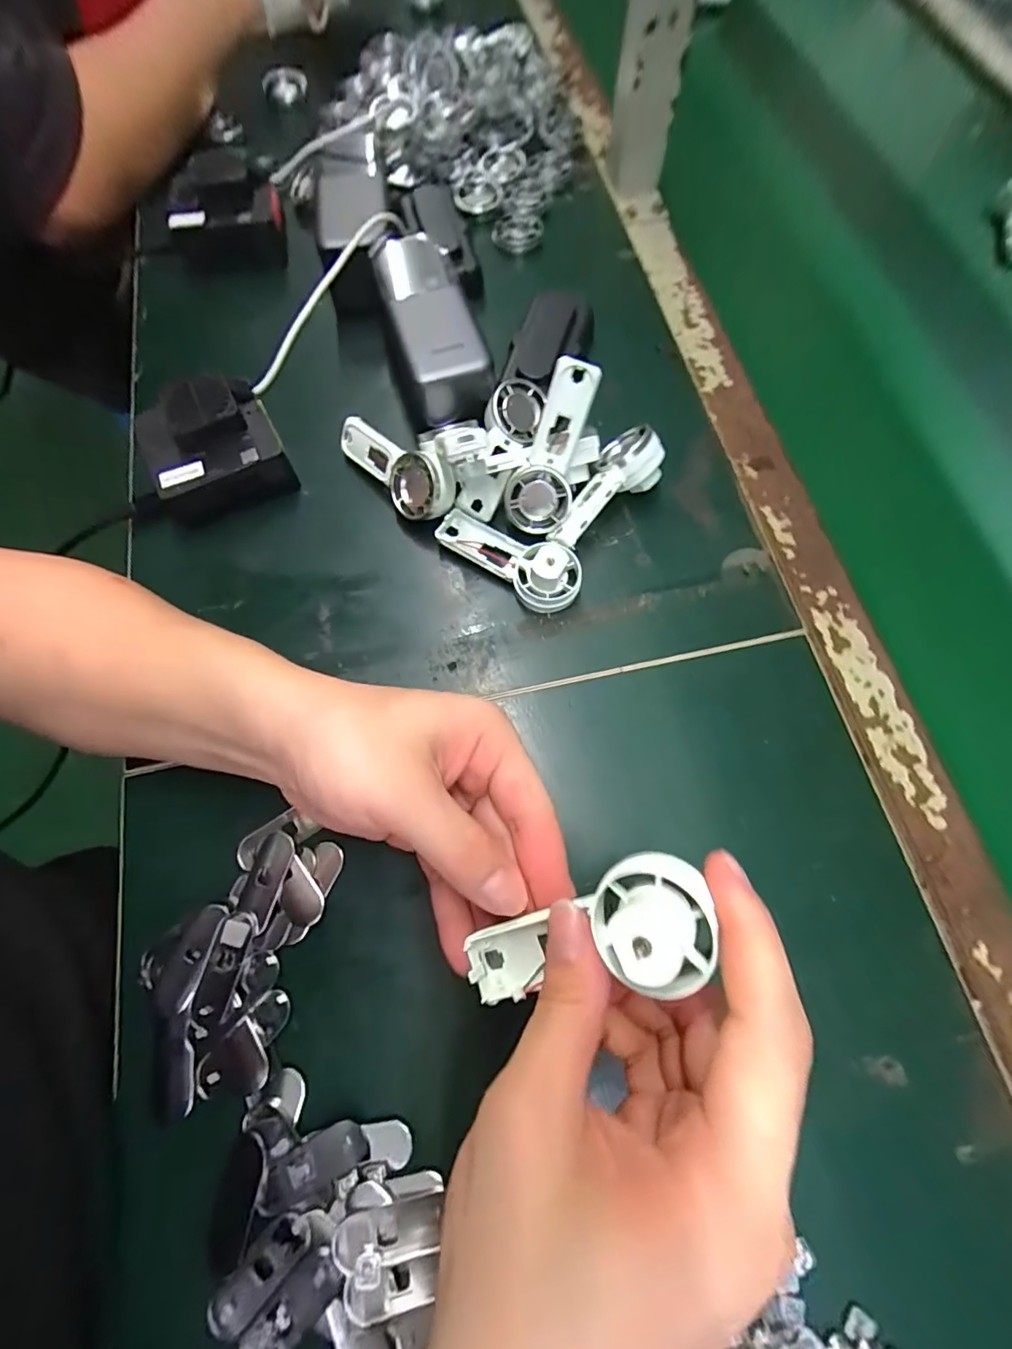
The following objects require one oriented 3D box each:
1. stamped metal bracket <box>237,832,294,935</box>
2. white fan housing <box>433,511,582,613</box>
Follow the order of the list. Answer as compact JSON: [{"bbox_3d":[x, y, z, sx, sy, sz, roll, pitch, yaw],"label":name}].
[{"bbox_3d":[-0.123,0.105,0.265,0.019,0.005,0.045,18,71,7],"label":"stamped metal bracket"},{"bbox_3d":[0.002,-0.073,0.316,0.094,0.032,0.037,34,74,12],"label":"white fan housing"}]

